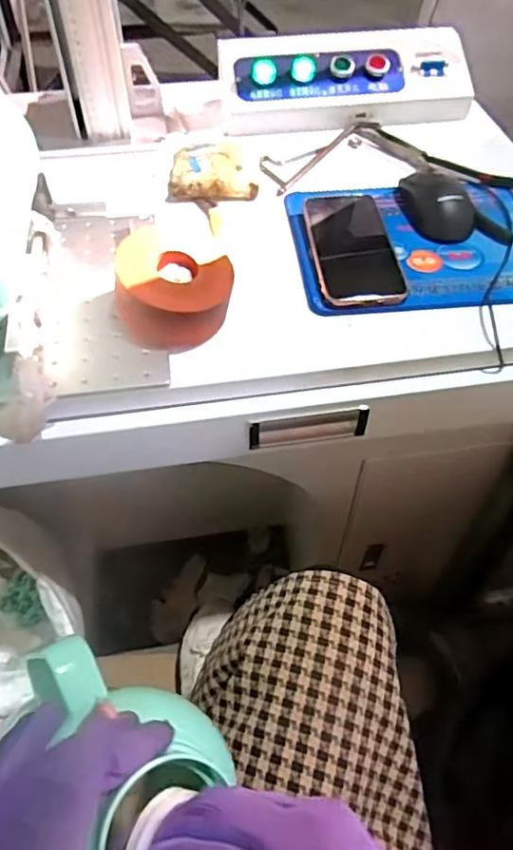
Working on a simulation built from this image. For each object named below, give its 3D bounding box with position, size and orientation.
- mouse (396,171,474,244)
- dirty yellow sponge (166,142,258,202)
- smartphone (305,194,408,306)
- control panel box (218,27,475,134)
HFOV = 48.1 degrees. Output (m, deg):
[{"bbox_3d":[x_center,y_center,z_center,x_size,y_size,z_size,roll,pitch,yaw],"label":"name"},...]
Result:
[{"bbox_3d":[0.191,-0.242,0.606,0.072,0.037,0.106,2,52,1],"label":"mouse"},{"bbox_3d":[-0.053,-0.287,0.653,0.095,0.027,0.091,-5,53,-4],"label":"dirty yellow sponge"},{"bbox_3d":[0.094,-0.180,0.571,0.078,0.010,0.163,-4,56,-2],"label":"smartphone"},{"bbox_3d":[0.114,-0.446,0.747,0.320,0.076,0.124,-5,53,-4],"label":"control panel box"}]

